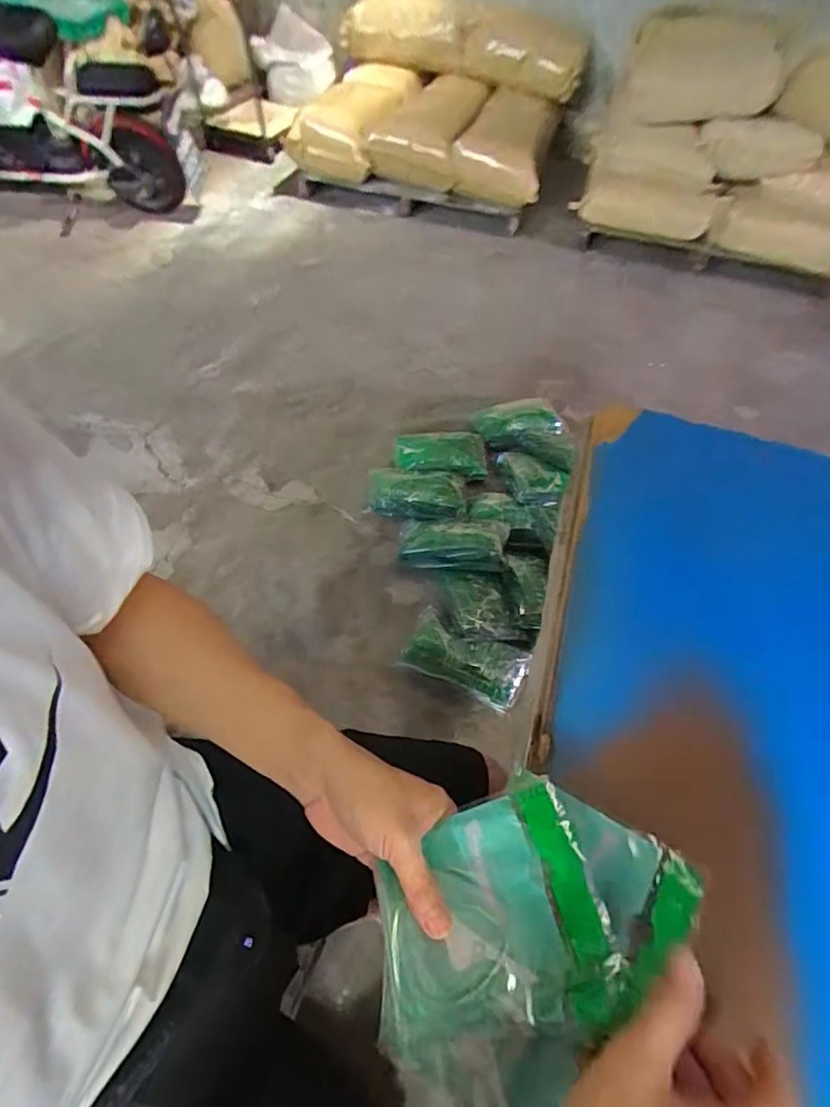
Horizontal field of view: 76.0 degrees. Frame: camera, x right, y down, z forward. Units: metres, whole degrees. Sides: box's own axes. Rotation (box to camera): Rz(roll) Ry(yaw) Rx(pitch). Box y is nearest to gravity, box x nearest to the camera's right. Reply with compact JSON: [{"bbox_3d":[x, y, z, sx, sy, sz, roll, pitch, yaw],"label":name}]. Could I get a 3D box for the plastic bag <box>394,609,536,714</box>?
[{"bbox_3d":[0.110,0.236,1.182,0.268,0.061,0.153,25,56,13],"label":"plastic bag"}]

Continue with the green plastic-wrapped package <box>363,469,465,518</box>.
[{"bbox_3d":[0.001,-0.164,1.460,0.279,0.063,0.170,6,59,9],"label":"green plastic-wrapped package"}]

